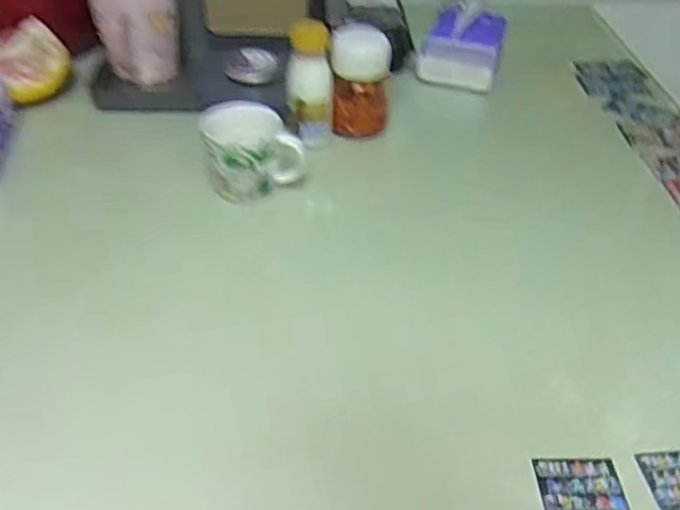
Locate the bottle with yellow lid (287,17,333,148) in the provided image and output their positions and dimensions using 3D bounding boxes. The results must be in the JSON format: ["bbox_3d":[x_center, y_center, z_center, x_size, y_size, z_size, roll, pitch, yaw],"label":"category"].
[{"bbox_3d":[-0.034,-0.192,0.764,0.049,0.145,0.039,-1,44,-2],"label":"bottle with yellow lid"}]

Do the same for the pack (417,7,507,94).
[{"bbox_3d":[0.169,-0.290,0.910,0.101,0.069,0.114,12,45,12],"label":"pack"}]

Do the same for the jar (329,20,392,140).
[{"bbox_3d":[0.024,-0.206,0.786,0.066,0.110,0.065,0,44,0],"label":"jar"}]

